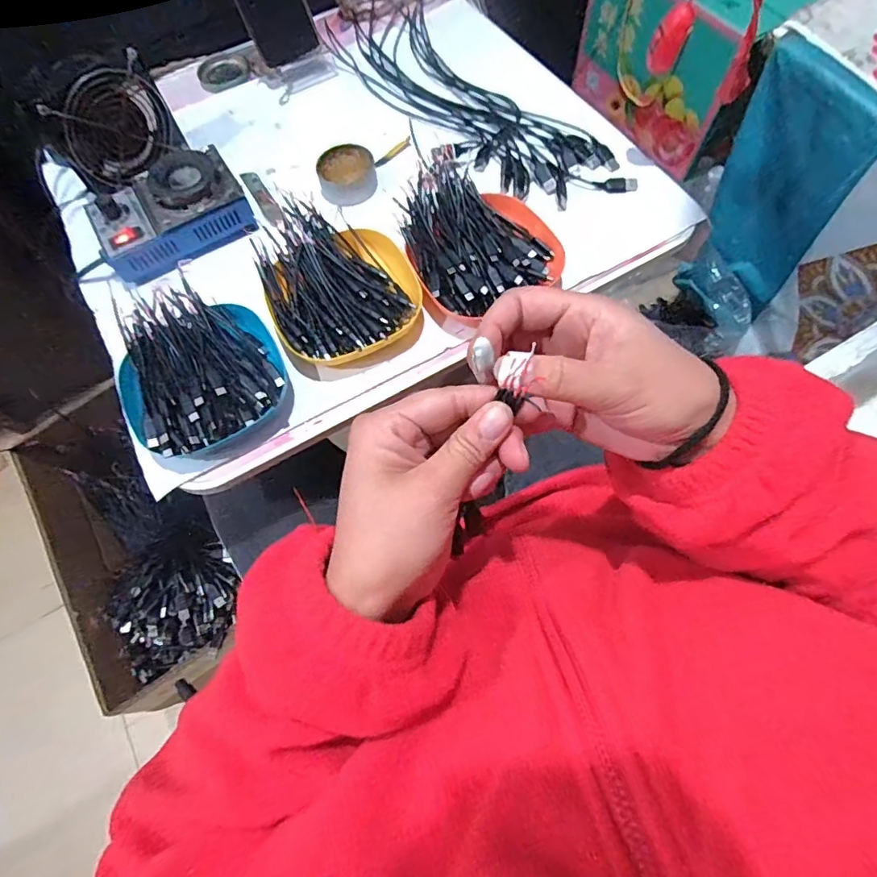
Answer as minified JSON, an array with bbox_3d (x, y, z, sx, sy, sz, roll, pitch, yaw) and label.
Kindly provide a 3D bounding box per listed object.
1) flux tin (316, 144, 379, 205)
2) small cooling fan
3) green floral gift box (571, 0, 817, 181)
[{"bbox_3d":[-0.101,-0.293,0.563,0.063,0.026,0.078,-17,68,-4],"label":"flux tin"},{"bbox_3d":[-0.351,-0.339,0.542,0.049,0.110,0.118,38,75,16],"label":"small cooling fan"},{"bbox_3d":[0.414,-0.683,0.883,0.162,0.233,0.322,-36,71,-11],"label":"green floral gift box"}]

